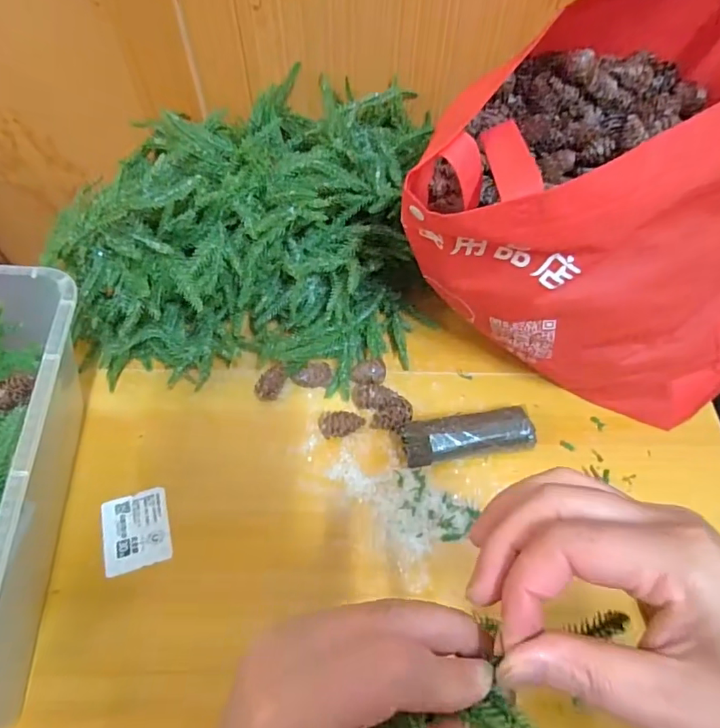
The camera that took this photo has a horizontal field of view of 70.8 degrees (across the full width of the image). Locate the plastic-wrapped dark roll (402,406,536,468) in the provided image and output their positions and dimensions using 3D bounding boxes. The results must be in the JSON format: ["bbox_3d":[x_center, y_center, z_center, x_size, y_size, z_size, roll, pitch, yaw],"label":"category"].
[{"bbox_3d":[0.089,0.060,0.418,0.108,0.029,0.035,-8,59,-7],"label":"plastic-wrapped dark roll"}]

